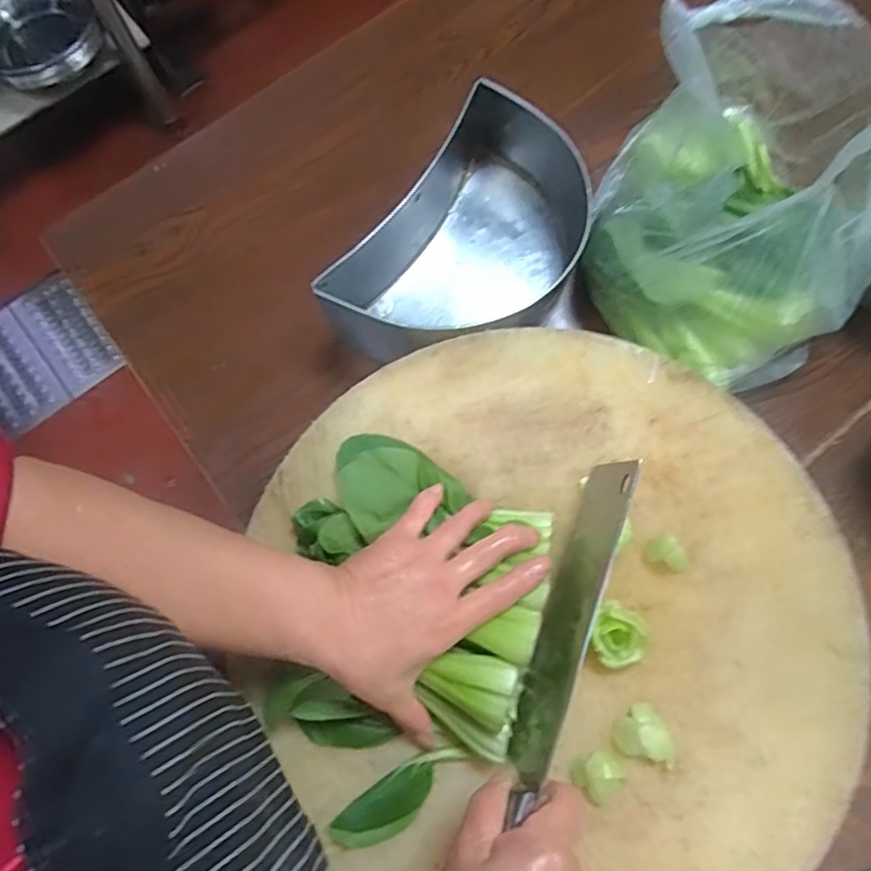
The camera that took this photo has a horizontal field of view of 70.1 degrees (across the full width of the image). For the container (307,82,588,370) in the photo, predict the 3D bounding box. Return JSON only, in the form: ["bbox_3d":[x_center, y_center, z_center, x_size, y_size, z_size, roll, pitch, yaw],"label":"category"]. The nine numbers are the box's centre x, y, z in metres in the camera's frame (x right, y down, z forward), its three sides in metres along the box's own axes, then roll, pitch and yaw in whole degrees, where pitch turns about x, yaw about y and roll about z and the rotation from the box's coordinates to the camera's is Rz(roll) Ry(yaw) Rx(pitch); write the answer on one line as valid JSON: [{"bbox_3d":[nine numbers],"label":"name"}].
[{"bbox_3d":[0.044,-0.166,0.526,0.156,0.085,0.258,33,79,9],"label":"container"}]

